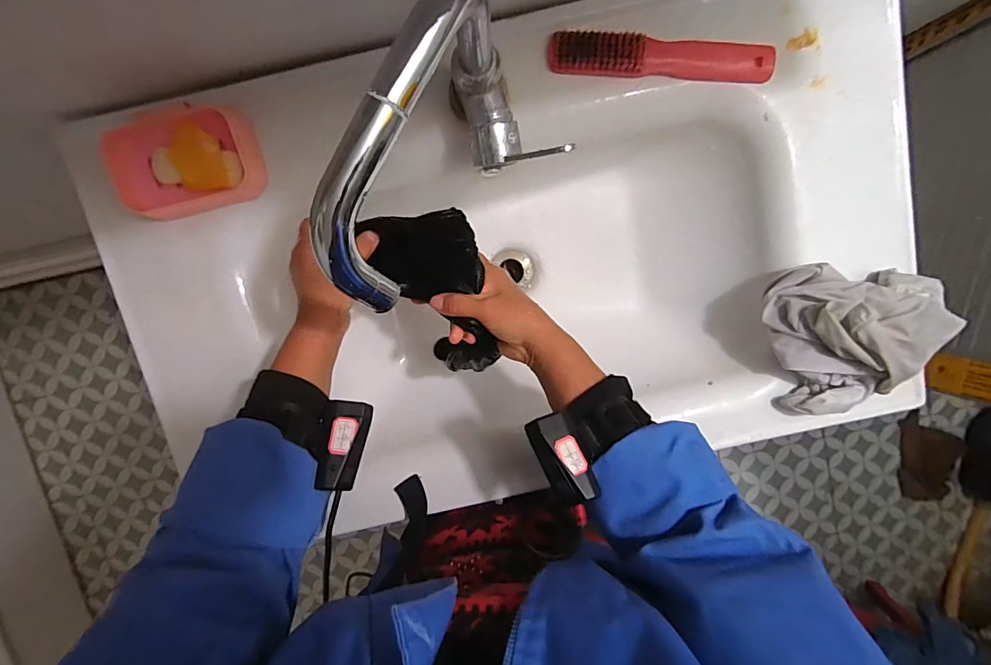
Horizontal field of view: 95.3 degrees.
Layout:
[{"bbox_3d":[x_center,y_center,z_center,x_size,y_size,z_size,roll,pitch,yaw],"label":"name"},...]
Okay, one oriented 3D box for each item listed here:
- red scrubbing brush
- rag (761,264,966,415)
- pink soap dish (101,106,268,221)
[{"bbox_3d":[0.157,-0.257,0.423,0.210,0.021,0.032,3,97,-1],"label":"red scrubbing brush"},{"bbox_3d":[0.360,0.014,0.443,0.157,0.069,0.151,2,97,-1],"label":"rag"},{"bbox_3d":[-0.290,-0.160,0.427,0.135,0.031,0.090,-17,96,2],"label":"pink soap dish"}]

